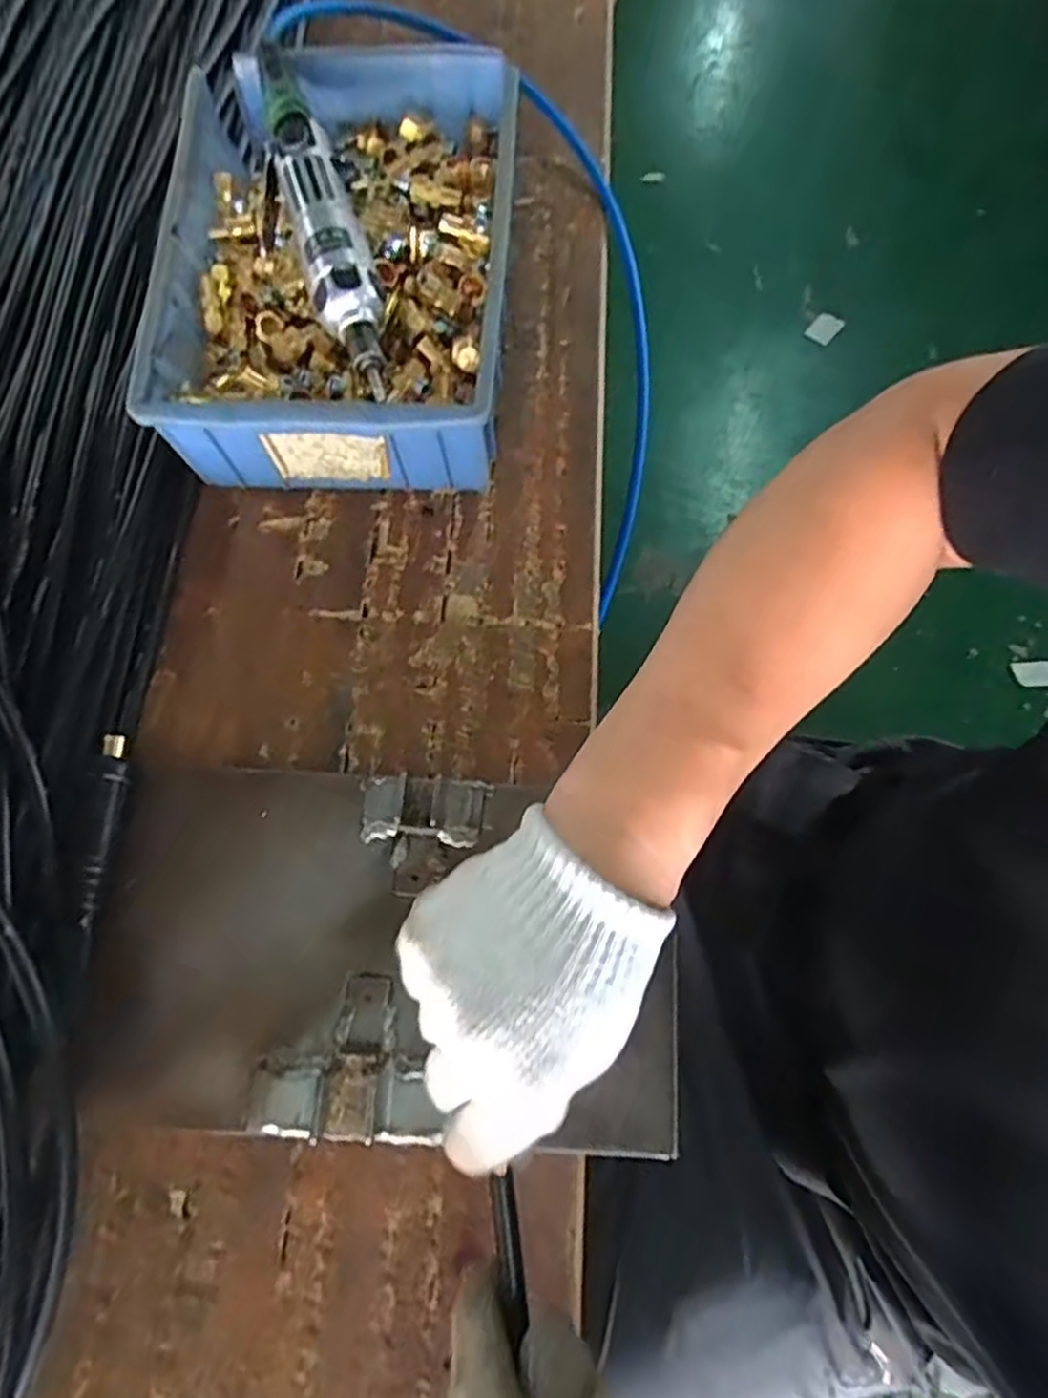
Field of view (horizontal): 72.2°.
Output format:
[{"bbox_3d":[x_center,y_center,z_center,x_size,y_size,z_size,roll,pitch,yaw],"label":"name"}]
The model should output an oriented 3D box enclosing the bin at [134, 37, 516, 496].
[{"bbox_3d":[-0.119,-0.299,0.464,0.212,0.088,0.324,1,74,2],"label":"bin"}]

